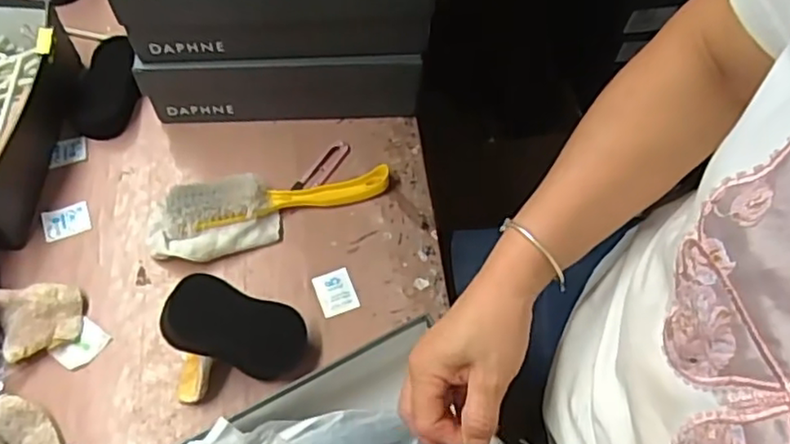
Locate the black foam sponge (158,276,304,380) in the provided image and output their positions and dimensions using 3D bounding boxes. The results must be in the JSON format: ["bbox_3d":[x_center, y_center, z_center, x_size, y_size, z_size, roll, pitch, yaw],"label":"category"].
[{"bbox_3d":[-0.141,0.096,0.584,0.129,0.021,0.068,28,82,-28],"label":"black foam sponge"}]

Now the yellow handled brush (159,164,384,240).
[{"bbox_3d":[-0.124,-0.030,0.685,0.235,0.038,0.050,-12,62,-9],"label":"yellow handled brush"}]

